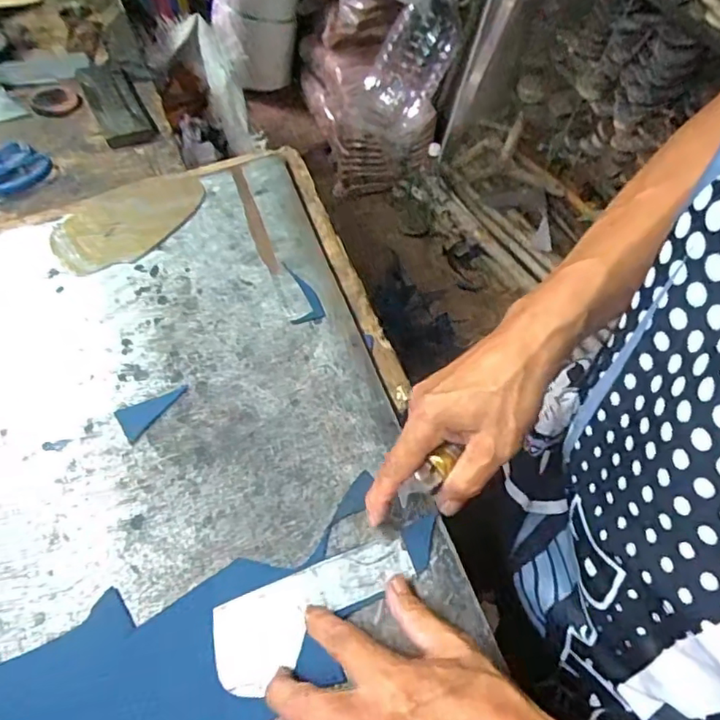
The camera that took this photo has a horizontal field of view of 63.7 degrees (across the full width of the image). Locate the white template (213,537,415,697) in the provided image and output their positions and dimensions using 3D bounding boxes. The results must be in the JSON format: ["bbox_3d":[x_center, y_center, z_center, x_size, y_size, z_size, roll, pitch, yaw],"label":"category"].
[{"bbox_3d":[-0.027,0.159,0.370,0.133,0.004,0.053,-21,62,-11],"label":"white template"}]

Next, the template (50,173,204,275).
[{"bbox_3d":[-0.216,-0.130,0.545,0.139,0.004,0.088,-18,66,-8],"label":"template"}]

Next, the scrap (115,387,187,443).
[{"bbox_3d":[-0.158,0.038,0.446,0.054,0.004,0.026,-30,70,-16],"label":"scrap"}]

